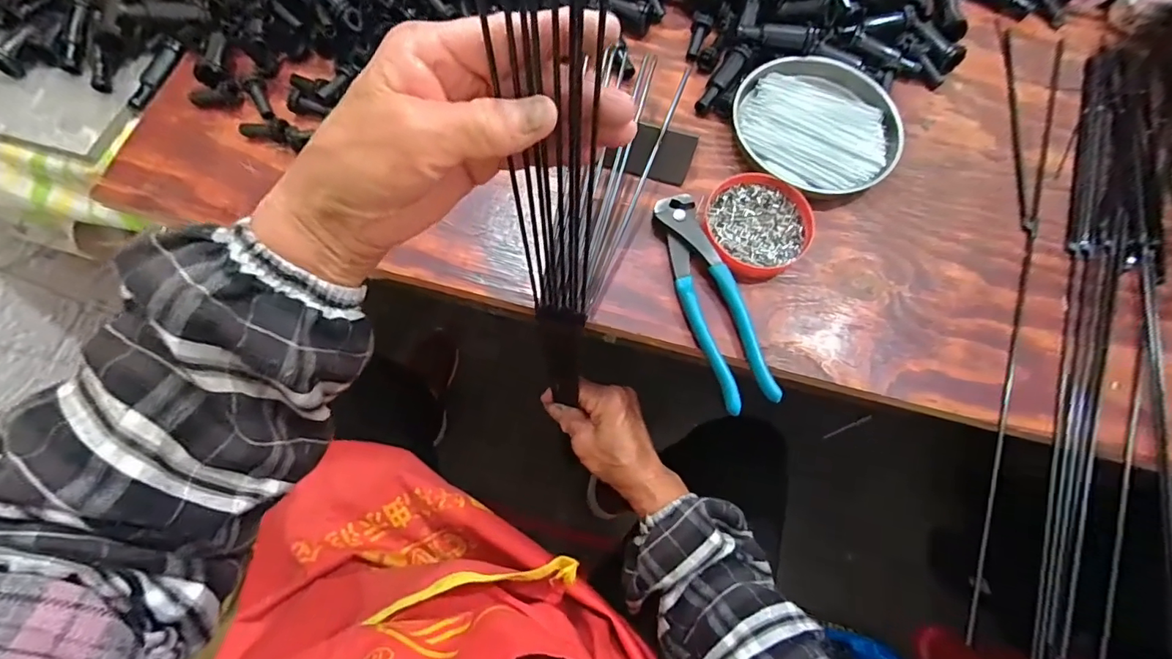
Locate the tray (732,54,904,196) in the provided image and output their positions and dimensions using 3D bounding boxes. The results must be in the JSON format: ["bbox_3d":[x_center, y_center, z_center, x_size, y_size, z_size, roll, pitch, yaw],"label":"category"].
[{"bbox_3d":[0.189,-0.170,0.410,0.130,0.016,0.131,0,68,0],"label":"tray"}]

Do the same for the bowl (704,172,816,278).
[{"bbox_3d":[0.131,-0.079,0.381,0.079,0.018,0.081,0,68,0],"label":"bowl"}]

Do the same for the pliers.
[{"bbox_3d":[0.089,-0.024,0.357,0.038,0.018,0.163,-15,69,-6],"label":"pliers"}]

